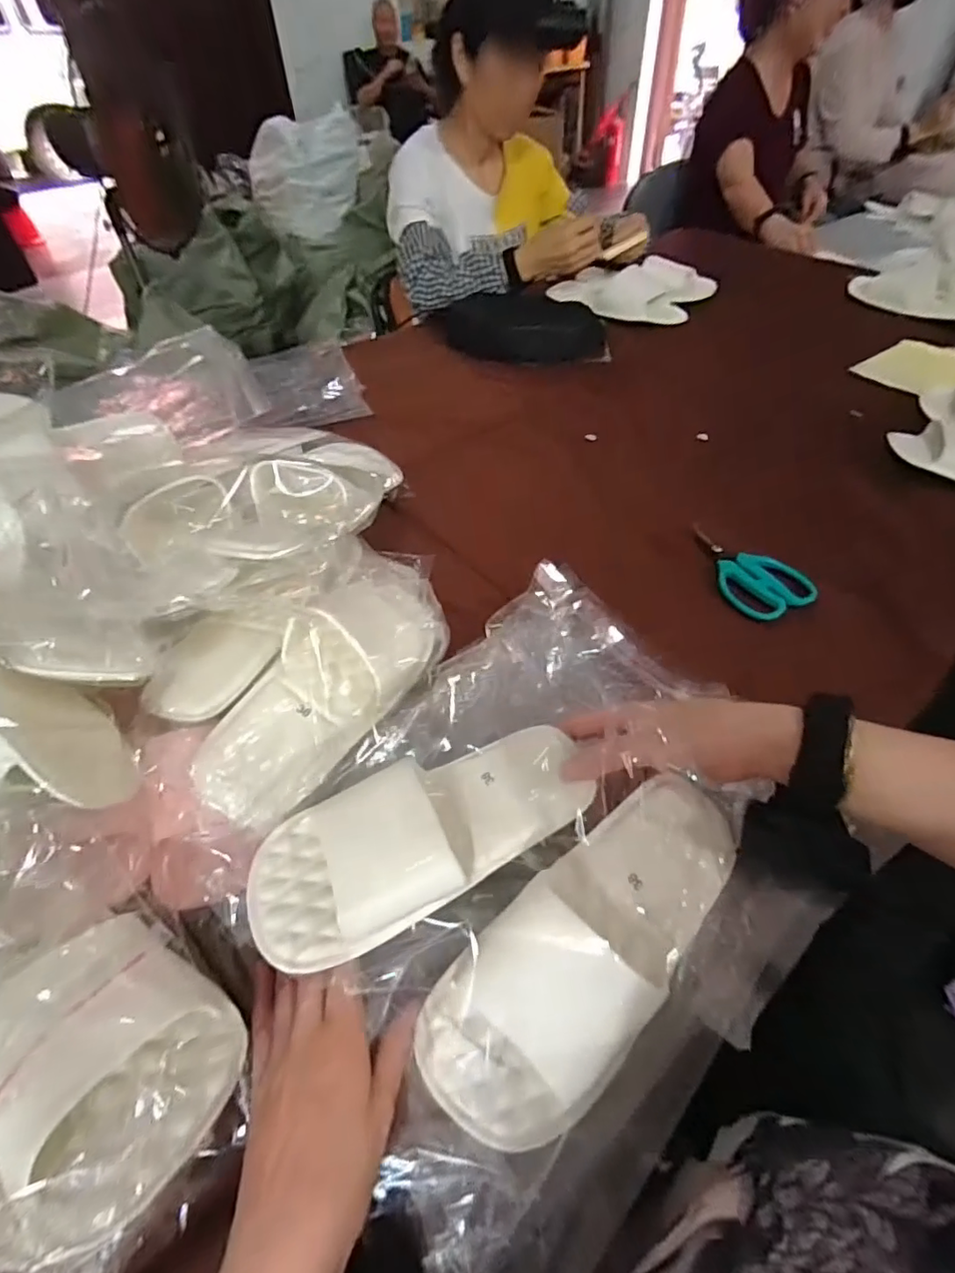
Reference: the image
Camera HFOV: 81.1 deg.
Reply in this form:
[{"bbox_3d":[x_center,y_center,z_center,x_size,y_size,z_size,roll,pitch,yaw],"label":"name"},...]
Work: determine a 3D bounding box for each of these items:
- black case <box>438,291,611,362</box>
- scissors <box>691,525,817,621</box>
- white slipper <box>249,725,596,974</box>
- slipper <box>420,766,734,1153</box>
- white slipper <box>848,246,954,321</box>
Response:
[{"bbox_3d":[0.079,-0.520,0.933,0.268,0.089,0.063,0,50,3],"label":"black case"},{"bbox_3d":[0.266,-0.070,0.569,0.075,0.012,0.136,-23,53,-16],"label":"scissors"},{"bbox_3d":[-0.031,0.119,0.359,0.219,0.047,0.091,-19,51,-23],"label":"white slipper"},{"bbox_3d":[0.066,0.174,0.320,0.220,0.060,0.090,-33,56,-23],"label":"slipper"},{"bbox_3d":[0.813,-0.608,0.969,0.276,0.075,0.105,37,60,28],"label":"white slipper"}]

